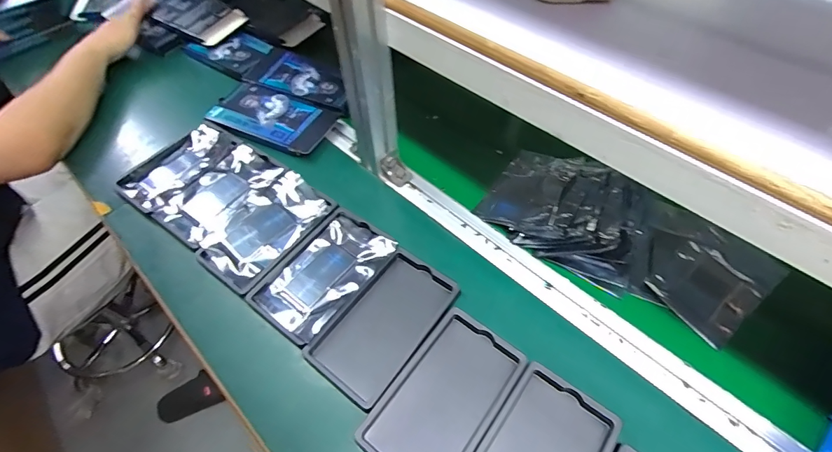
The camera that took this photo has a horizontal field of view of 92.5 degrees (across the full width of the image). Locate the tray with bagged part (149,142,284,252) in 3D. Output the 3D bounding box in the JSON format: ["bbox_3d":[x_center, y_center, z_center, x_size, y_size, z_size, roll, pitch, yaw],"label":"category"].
[{"bbox_3d":[-0.253,-0.043,0.528,0.096,0.017,0.154,27,58,18],"label":"tray with bagged part"}]

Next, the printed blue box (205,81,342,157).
[{"bbox_3d":[-0.216,-0.167,0.603,0.178,0.015,0.098,21,56,14],"label":"printed blue box"}]

